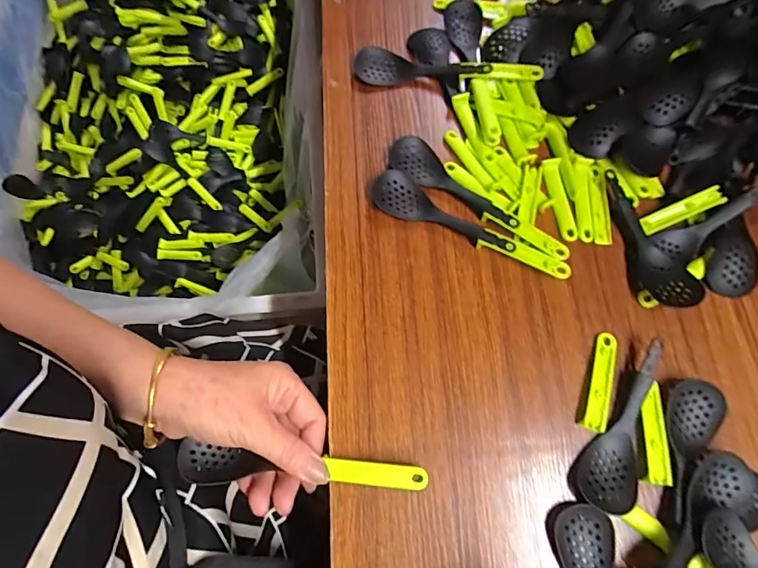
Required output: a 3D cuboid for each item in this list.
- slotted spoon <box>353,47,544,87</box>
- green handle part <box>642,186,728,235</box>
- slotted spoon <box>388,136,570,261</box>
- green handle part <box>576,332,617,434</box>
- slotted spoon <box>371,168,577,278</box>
[{"bbox_3d":[0.065,-0.215,0.435,0.178,0.021,0.036,4,71,3],"label":"slotted spoon"},{"bbox_3d":[0.256,-0.062,0.375,0.066,0.006,0.016,-26,71,14],"label":"green handle part"},{"bbox_3d":[0.088,-0.080,0.395,0.178,0.014,0.039,34,75,12],"label":"slotted spoon"},{"bbox_3d":[0.169,0.073,0.339,0.019,0.004,0.076,18,72,7],"label":"green handle part"},{"bbox_3d":[0.076,-0.052,0.381,0.176,0.014,0.036,26,74,10],"label":"slotted spoon"}]

